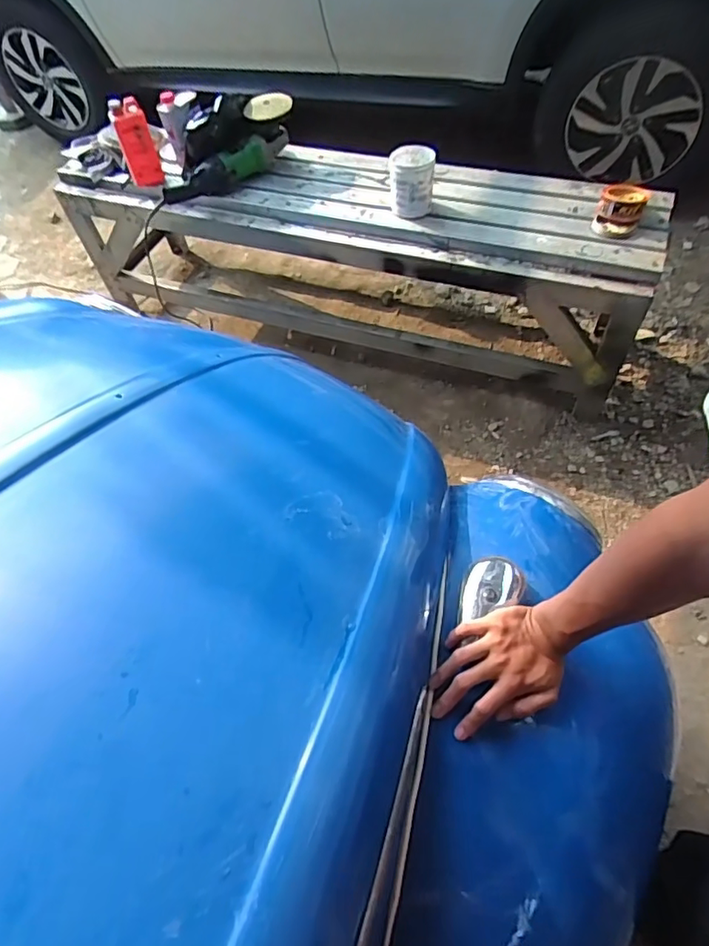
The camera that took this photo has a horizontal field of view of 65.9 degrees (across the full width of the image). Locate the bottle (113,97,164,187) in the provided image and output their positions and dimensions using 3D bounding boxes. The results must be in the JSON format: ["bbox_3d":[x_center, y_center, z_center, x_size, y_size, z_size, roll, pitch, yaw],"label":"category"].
[{"bbox_3d":[-0.625,-0.943,1.576,0.095,0.215,0.084,-18,57,-7],"label":"bottle"}]

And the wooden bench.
[{"bbox_3d":[-0.036,-0.661,1.703,1.711,0.487,0.365,18,60,16],"label":"wooden bench"}]

